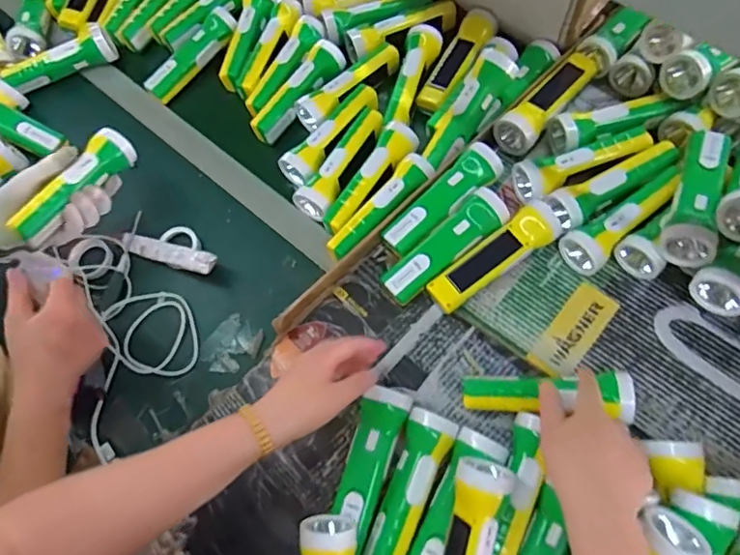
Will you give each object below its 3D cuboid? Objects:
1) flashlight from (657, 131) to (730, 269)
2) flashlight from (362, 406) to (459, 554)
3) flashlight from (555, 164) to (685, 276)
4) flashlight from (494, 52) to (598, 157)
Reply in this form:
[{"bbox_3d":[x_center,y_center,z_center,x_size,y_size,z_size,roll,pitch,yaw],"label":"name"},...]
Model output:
[{"bbox_3d":[0.372,-0.091,0.617,0.055,0.047,0.171,25,62,11],"label":"flashlight"},{"bbox_3d":[0.036,0.219,0.561,0.050,0.047,0.167,25,62,11],"label":"flashlight"},{"bbox_3d":[0.304,-0.074,0.645,0.172,0.048,0.050,-37,67,-6],"label":"flashlight"},{"bbox_3d":[0.239,-0.235,0.734,0.053,0.049,0.183,40,66,19],"label":"flashlight"}]

